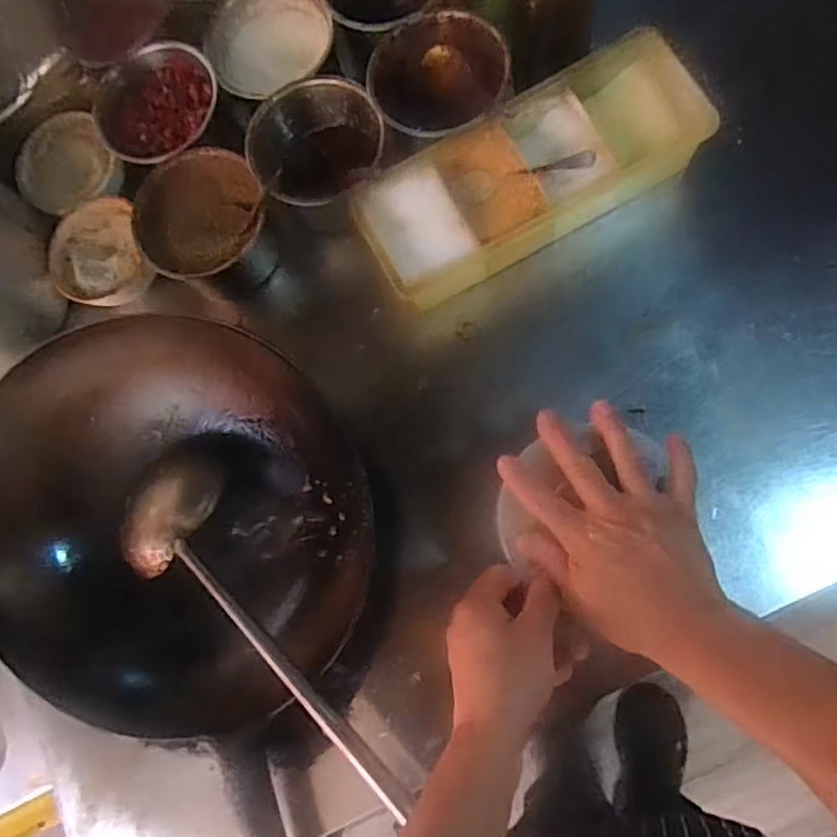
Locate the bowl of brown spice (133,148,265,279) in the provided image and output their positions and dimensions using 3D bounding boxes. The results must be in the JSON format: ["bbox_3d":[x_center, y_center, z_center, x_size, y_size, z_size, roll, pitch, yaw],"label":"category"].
[{"bbox_3d":[-0.217,-0.208,0.648,0.132,0.049,0.110,-28,78,4],"label":"bowl of brown spice"}]

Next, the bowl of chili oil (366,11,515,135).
[{"bbox_3d":[0.023,-0.325,0.638,0.137,0.066,0.124,22,85,12],"label":"bowl of chili oil"}]

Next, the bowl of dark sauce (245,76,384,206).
[{"bbox_3d":[-0.097,-0.265,0.637,0.133,0.066,0.110,-5,80,8],"label":"bowl of dark sauce"}]

